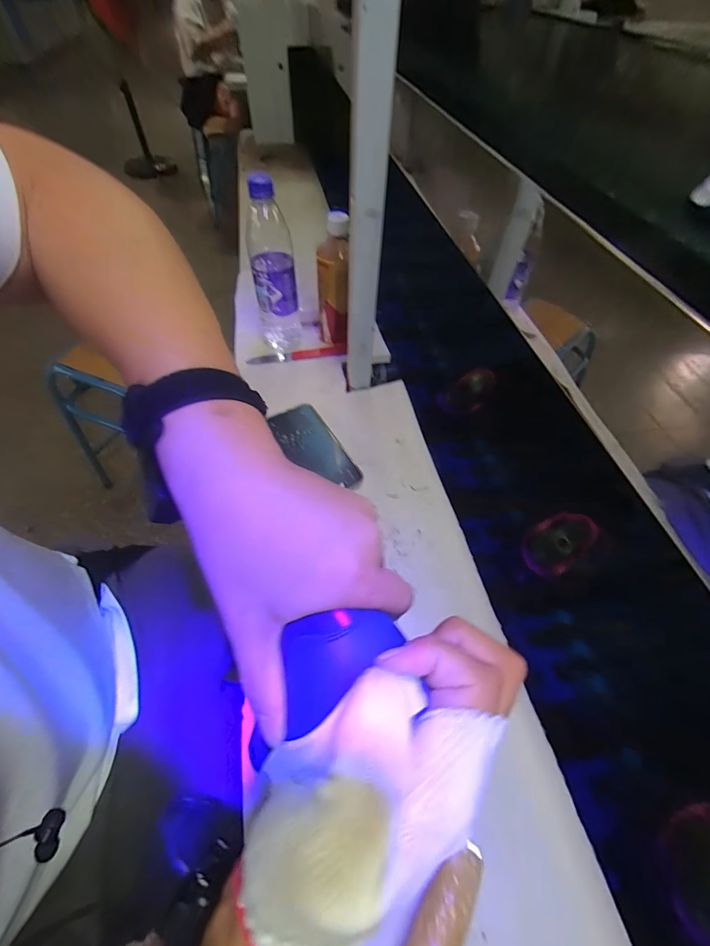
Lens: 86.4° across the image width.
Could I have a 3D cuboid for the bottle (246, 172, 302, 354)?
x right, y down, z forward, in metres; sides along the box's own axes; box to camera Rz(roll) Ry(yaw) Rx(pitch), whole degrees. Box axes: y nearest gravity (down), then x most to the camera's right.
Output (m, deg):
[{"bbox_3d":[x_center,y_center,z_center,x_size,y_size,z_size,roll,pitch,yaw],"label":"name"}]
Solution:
[{"bbox_3d":[-0.120,-0.296,0.560,0.062,0.230,0.069,-7,55,-7],"label":"bottle"}]

